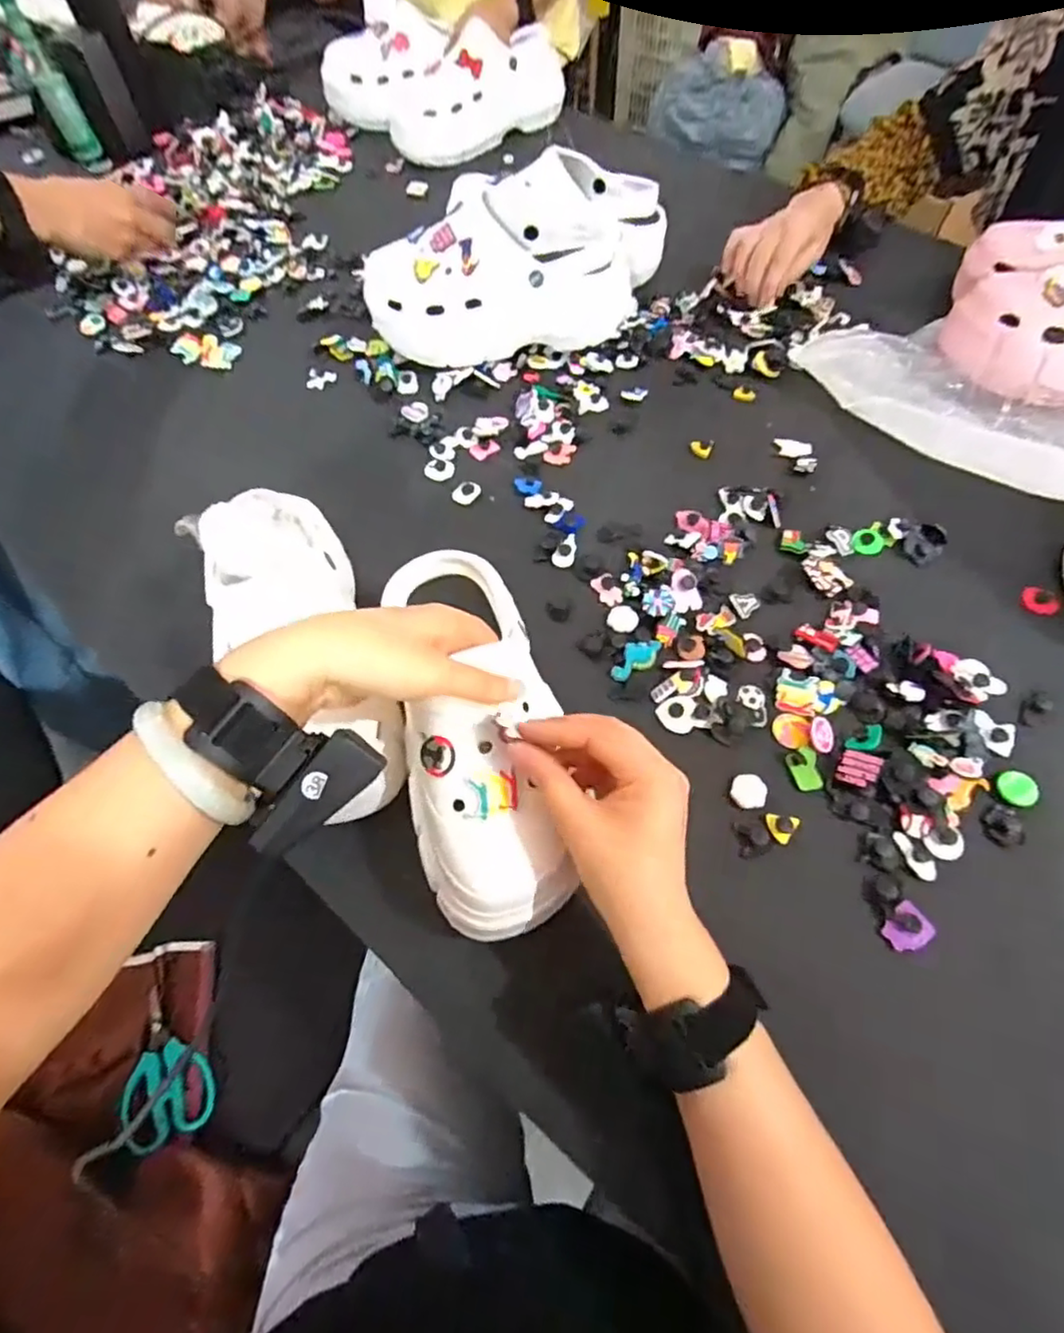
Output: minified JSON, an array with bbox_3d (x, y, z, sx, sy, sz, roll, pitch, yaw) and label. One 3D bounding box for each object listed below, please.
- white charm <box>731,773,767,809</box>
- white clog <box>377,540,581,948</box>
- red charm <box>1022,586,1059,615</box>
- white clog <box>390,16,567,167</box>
[{"bbox_3d":[0.149,0.087,0.432,0.023,0.008,0.025,-1,61,2],"label":"white charm"},{"bbox_3d":[-0.038,0.028,0.397,0.091,0.085,0.254,-9,60,-2],"label":"white clog"},{"bbox_3d":[0.409,-0.053,0.507,0.027,0.009,0.023,31,90,27],"label":"red charm"},{"bbox_3d":[-0.073,-0.810,0.886,0.263,0.115,0.096,-39,66,-18],"label":"white clog"}]

